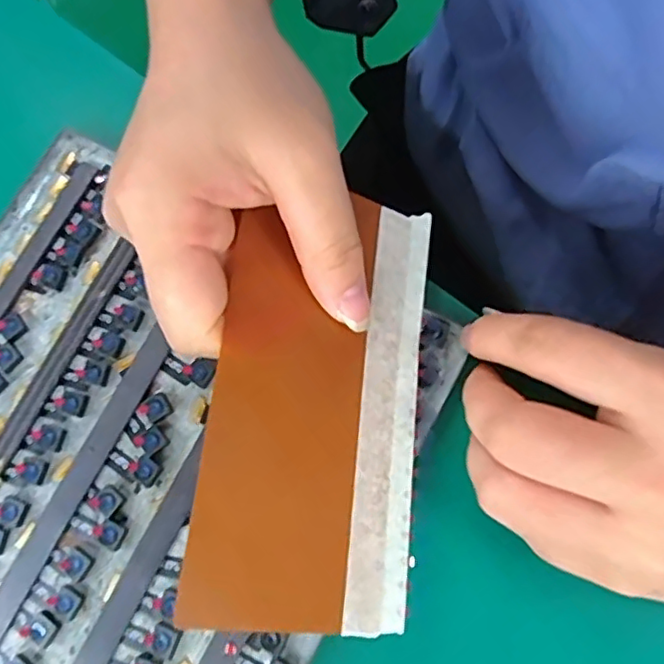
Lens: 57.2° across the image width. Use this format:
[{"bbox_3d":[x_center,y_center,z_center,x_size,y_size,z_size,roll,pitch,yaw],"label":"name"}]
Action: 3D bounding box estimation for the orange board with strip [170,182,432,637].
[{"bbox_3d":[-0.002,0.016,0.180,0.068,0.004,0.129,17,66,-27],"label":"orange board with strip"}]

